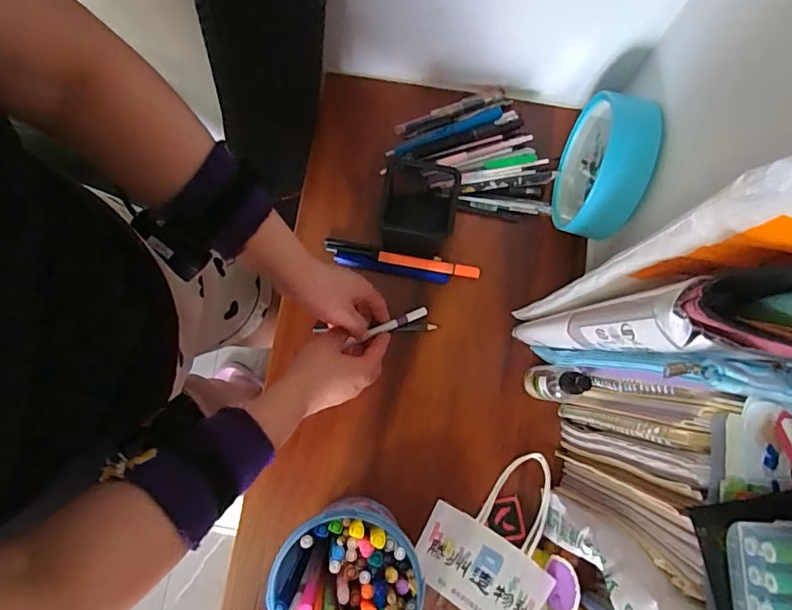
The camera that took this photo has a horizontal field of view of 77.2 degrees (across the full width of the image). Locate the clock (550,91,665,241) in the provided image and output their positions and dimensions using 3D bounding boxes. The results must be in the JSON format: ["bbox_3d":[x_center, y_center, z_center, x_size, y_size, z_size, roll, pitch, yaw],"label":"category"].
[{"bbox_3d":[0.226,-0.142,0.543,0.066,0.124,0.131,10,80,1],"label":"clock"}]

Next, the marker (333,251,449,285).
[{"bbox_3d":[-0.005,-0.045,0.603,0.140,0.008,0.015,14,80,1],"label":"marker"}]

